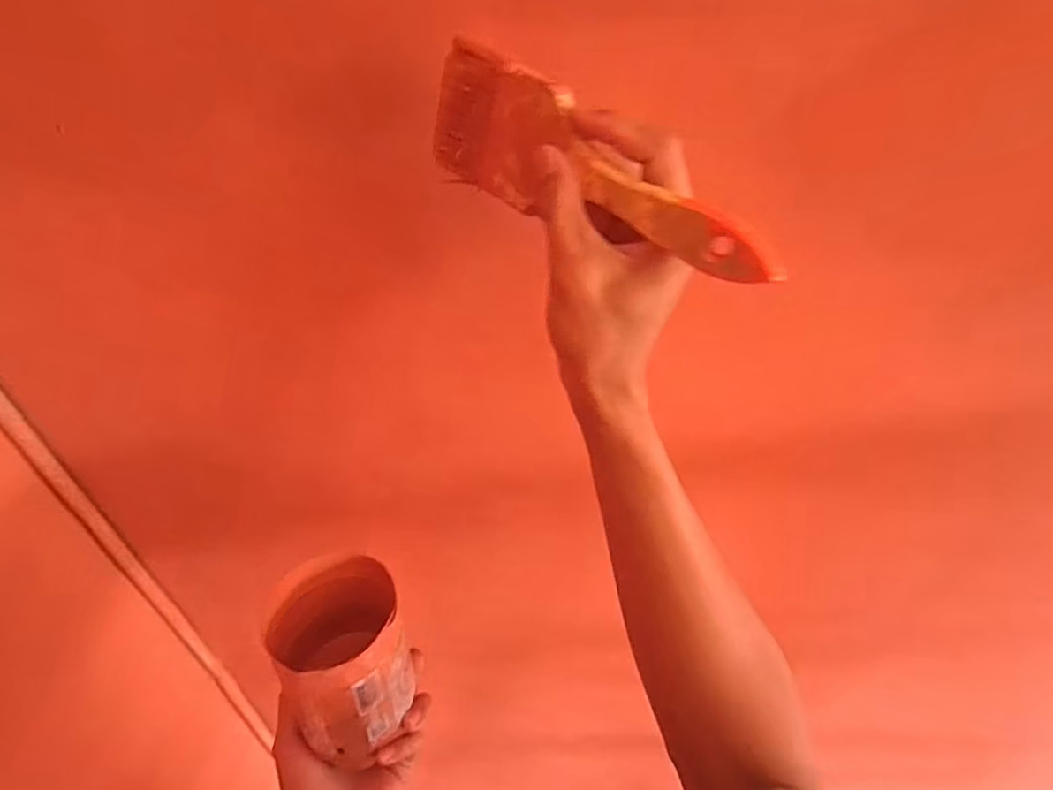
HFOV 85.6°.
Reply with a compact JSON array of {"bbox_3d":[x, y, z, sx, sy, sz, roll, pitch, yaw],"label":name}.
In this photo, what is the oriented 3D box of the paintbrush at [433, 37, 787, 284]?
[{"bbox_3d":[0.026,-0.101,0.267,0.196,0.058,0.020,39,55,23],"label":"paintbrush"}]

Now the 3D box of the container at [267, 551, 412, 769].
[{"bbox_3d":[-0.121,0.180,0.392,0.081,0.102,0.080,-20,40,-17],"label":"container"}]

